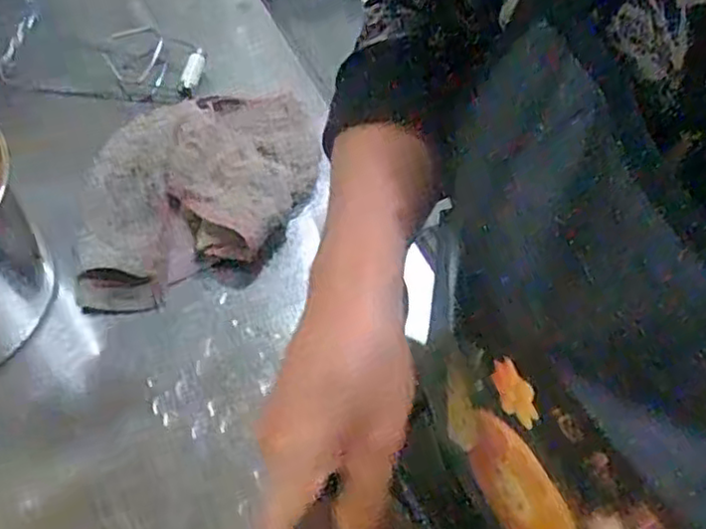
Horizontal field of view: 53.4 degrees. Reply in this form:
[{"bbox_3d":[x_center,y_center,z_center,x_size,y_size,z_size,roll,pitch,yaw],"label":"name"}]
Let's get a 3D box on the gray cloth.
[{"bbox_3d":[-0.125,-0.072,0.589,0.183,0.048,0.217,-4,53,-5],"label":"gray cloth"}]

